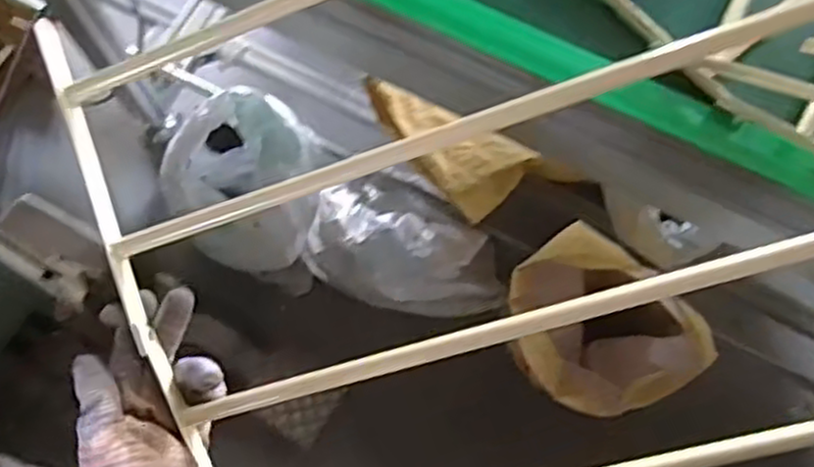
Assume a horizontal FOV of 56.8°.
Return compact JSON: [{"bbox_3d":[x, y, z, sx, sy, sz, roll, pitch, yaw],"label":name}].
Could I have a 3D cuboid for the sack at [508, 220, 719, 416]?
[{"bbox_3d":[0.279,0.167,1.163,0.283,0.273,0.213,35,75,12],"label":"sack"}]

